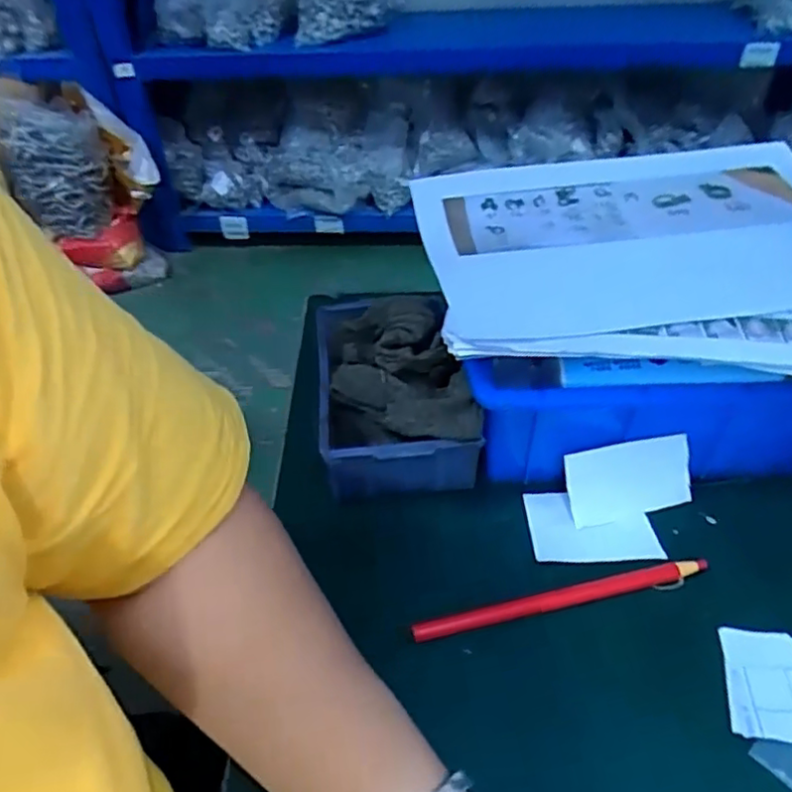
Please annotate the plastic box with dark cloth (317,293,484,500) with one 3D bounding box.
[{"bbox_3d":[-0.007,-0.006,0.419,0.096,0.066,0.150,-5,44,-3],"label":"plastic box with dark cloth"}]

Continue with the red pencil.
[{"bbox_3d":[0.091,0.109,0.344,0.166,0.005,0.009,-10,44,-8],"label":"red pencil"}]

